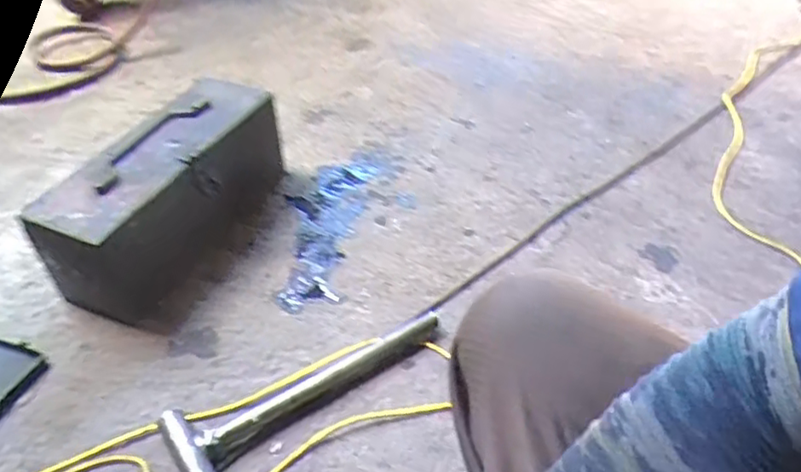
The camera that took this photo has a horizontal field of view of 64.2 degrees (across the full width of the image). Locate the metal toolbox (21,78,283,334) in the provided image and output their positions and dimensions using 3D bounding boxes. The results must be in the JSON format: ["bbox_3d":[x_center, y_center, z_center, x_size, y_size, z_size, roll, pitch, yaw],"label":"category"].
[{"bbox_3d":[-0.368,-0.084,1.070,0.188,0.215,0.445,15,44,18],"label":"metal toolbox"}]

